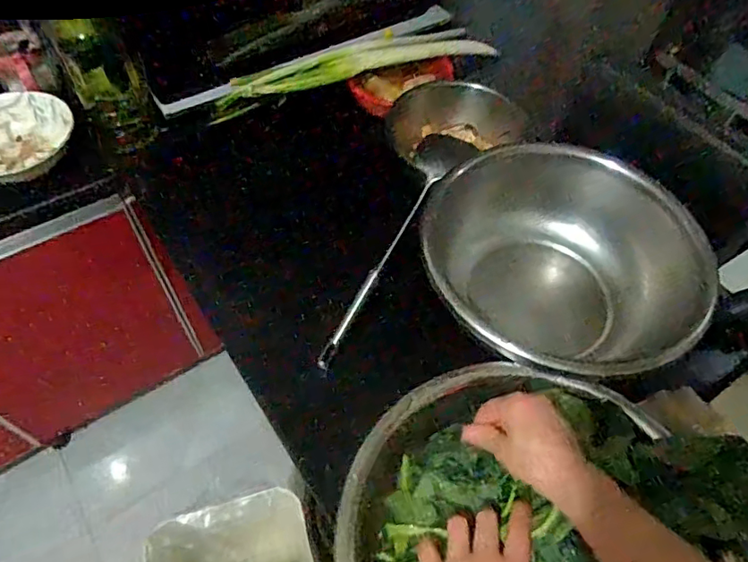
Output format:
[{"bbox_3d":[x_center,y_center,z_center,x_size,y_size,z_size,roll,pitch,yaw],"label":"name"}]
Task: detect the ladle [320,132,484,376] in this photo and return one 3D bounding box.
[{"bbox_3d":[0.028,-0.068,0.721,0.080,0.051,0.411,26,71,16],"label":"ladle"}]

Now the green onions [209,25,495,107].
[{"bbox_3d":[-0.046,-0.345,0.881,0.410,0.038,0.090,-15,57,-11],"label":"green onions"}]

